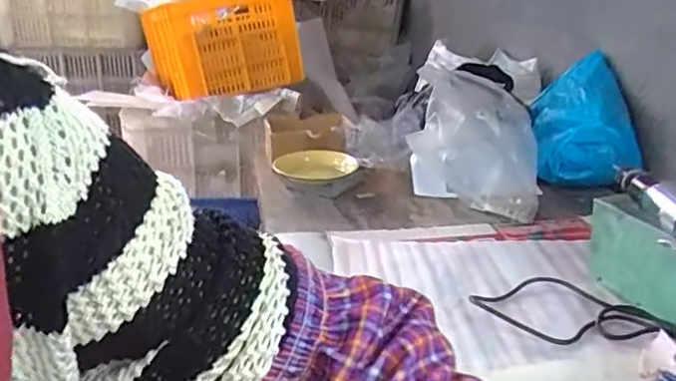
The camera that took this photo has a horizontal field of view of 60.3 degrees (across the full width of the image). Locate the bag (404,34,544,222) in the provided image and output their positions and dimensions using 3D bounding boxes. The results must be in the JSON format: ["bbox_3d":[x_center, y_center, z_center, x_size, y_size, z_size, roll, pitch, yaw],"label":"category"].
[{"bbox_3d":[0.246,-0.110,1.018,0.212,0.233,0.256,7,22,16],"label":"bag"}]

